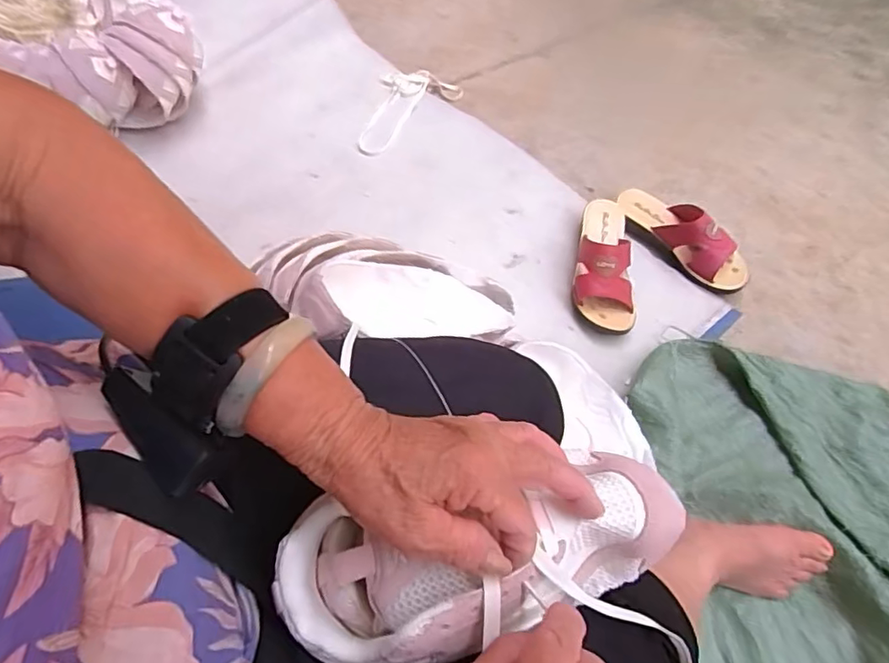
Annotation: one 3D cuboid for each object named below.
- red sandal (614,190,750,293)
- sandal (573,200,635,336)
[{"bbox_3d":[0.372,-0.154,0.874,0.078,0.073,0.228,-38,66,-19],"label":"red sandal"},{"bbox_3d":[0.237,-0.110,0.841,0.084,0.078,0.223,3,60,2],"label":"sandal"}]

